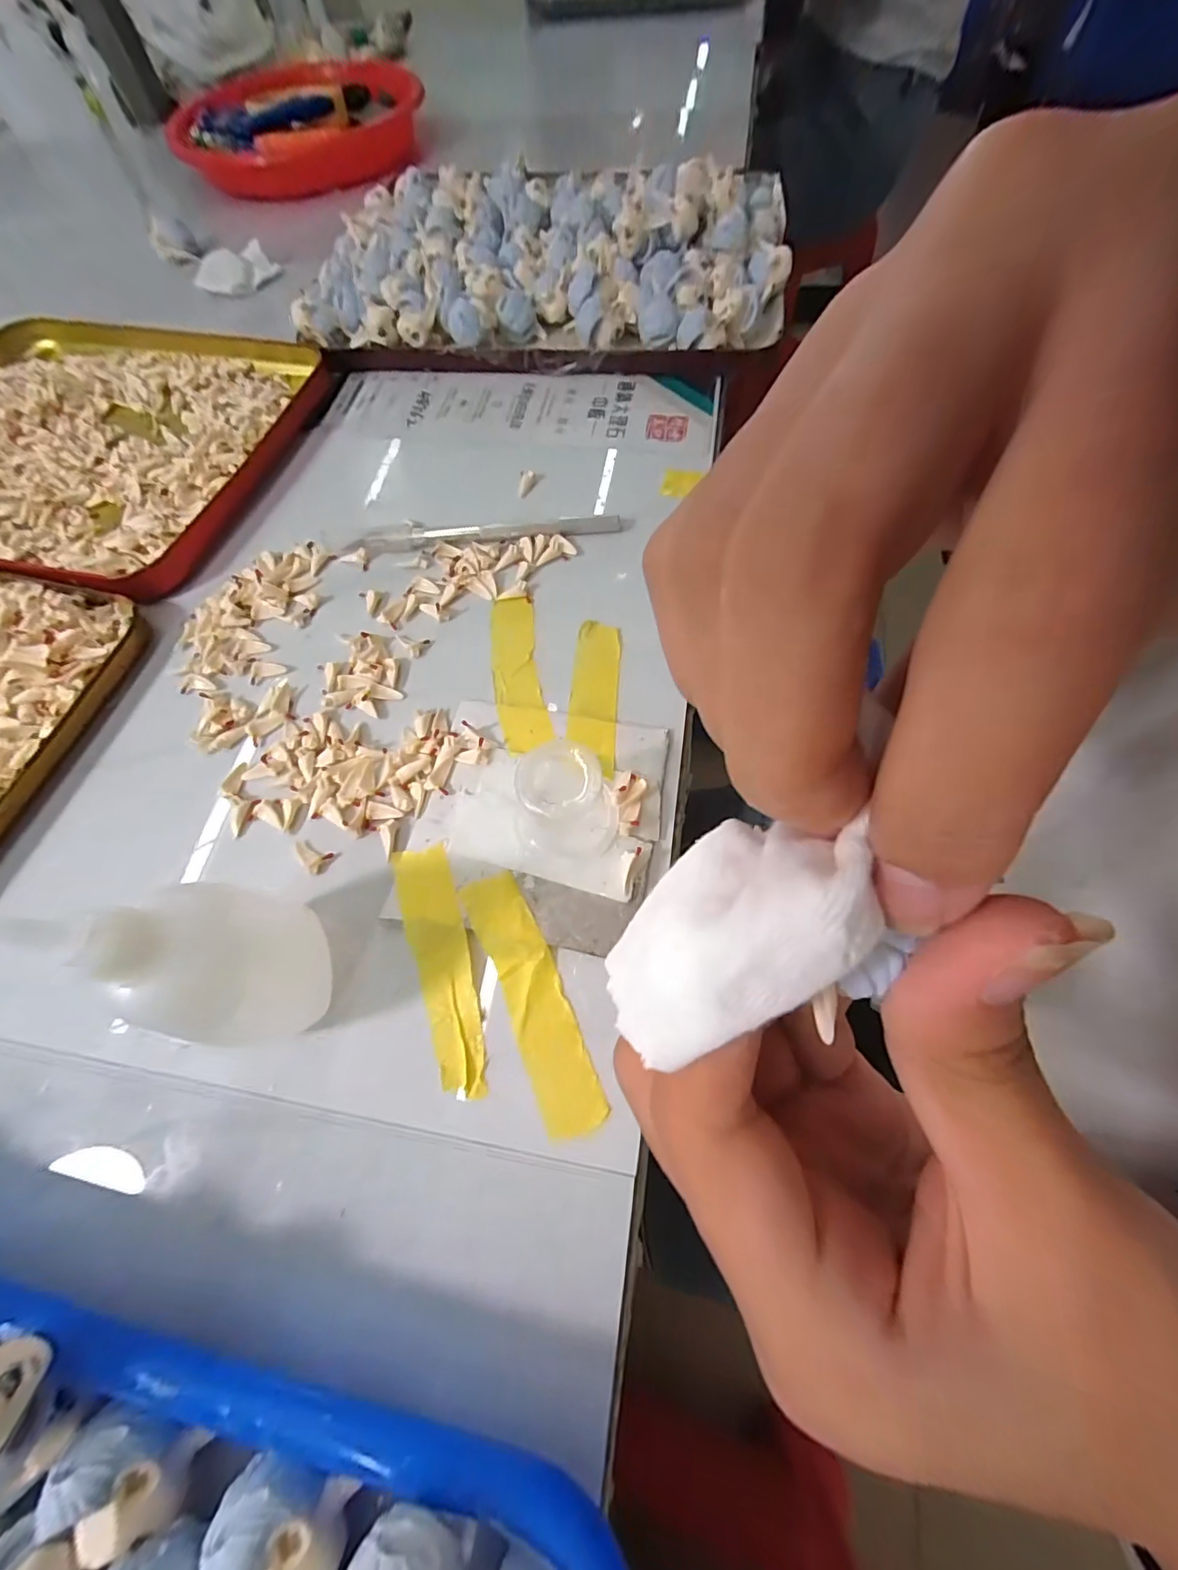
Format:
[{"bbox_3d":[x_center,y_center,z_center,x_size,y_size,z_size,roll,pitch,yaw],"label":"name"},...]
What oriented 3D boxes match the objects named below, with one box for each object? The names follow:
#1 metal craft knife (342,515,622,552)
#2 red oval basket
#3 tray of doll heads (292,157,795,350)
[{"bbox_3d":[-0.053,-0.126,0.263,0.136,0.007,0.011,-3,65,0],"label":"metal craft knife"},{"bbox_3d":[-0.251,-0.588,0.468,0.198,0.030,0.203,-7,65,-1],"label":"red oval basket"},{"bbox_3d":[-0.021,-0.353,0.343,0.288,0.048,0.205,8,66,6],"label":"tray of doll heads"}]

